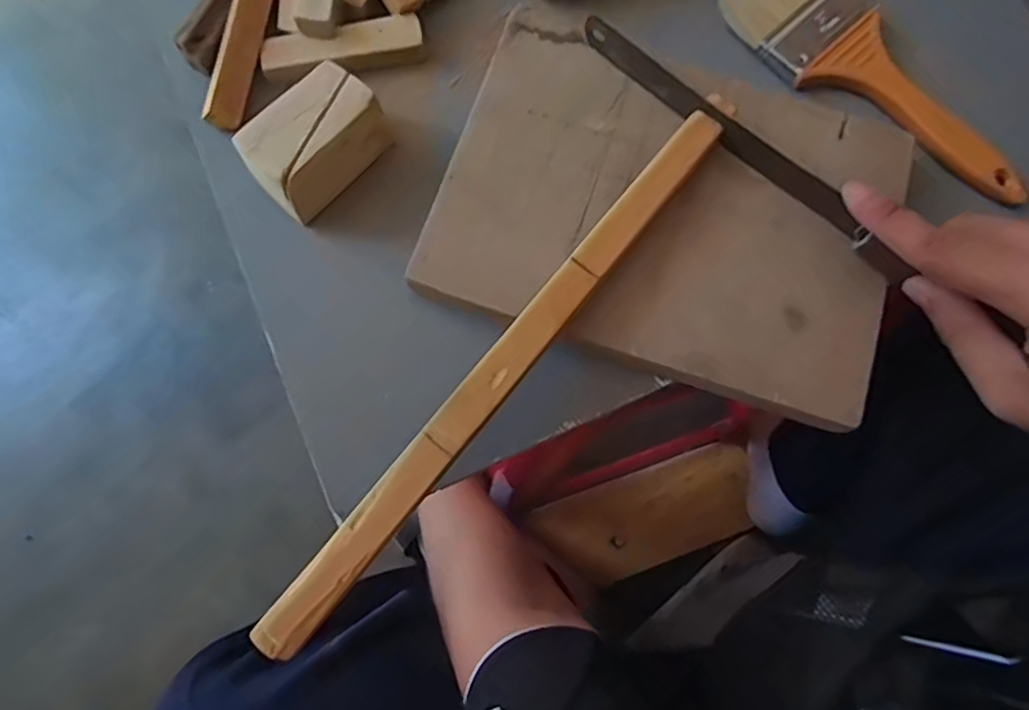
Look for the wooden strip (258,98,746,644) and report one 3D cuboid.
[{"bbox_3d":[0.002,-0.003,0.263,0.018,0.007,0.302,38,78,8],"label":"wooden strip"}]

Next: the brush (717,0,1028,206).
[{"bbox_3d":[0.193,-0.150,0.328,0.067,0.010,0.187,-37,79,-9],"label":"brush"}]

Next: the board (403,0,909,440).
[{"bbox_3d":[0.076,-0.075,0.296,0.213,0.013,0.165,18,77,4],"label":"board"}]

